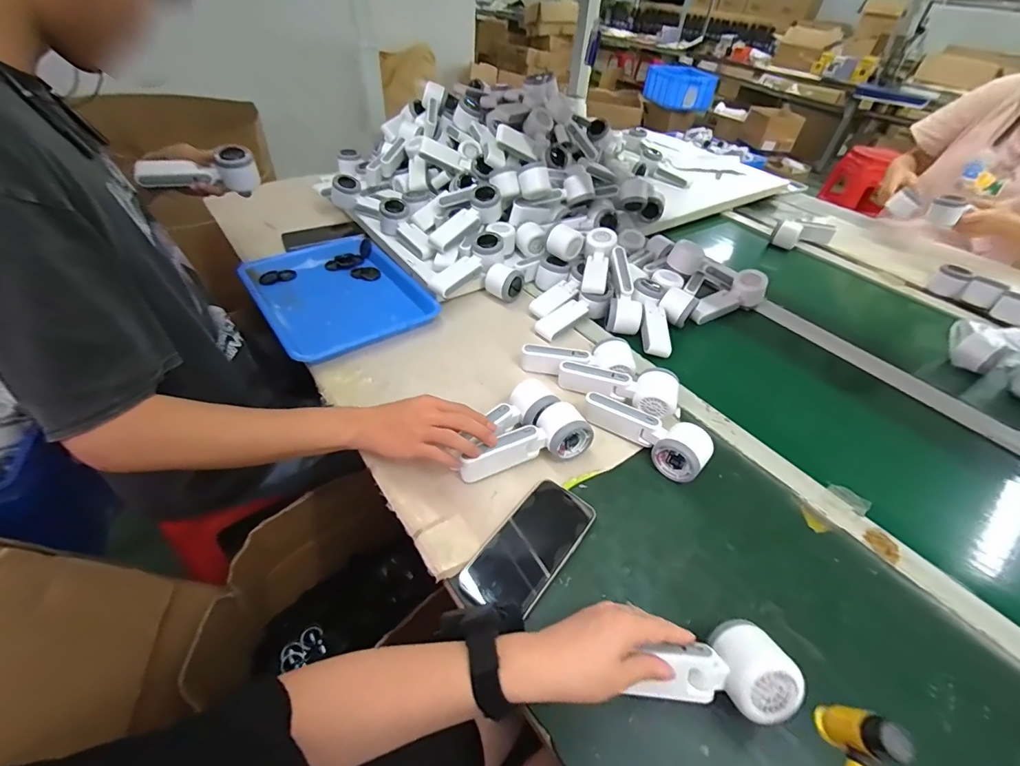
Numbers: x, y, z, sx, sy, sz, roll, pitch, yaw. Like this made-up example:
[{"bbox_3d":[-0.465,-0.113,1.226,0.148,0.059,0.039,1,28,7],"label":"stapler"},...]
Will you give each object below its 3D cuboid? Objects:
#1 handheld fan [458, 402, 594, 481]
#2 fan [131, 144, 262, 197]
[{"bbox_3d":[0.019,0.076,0.546,0.166,0.047,0.055,-18,48,-21],"label":"handheld fan"},{"bbox_3d":[-0.476,-0.317,0.693,0.159,0.068,0.054,-23,51,-23],"label":"fan"}]

